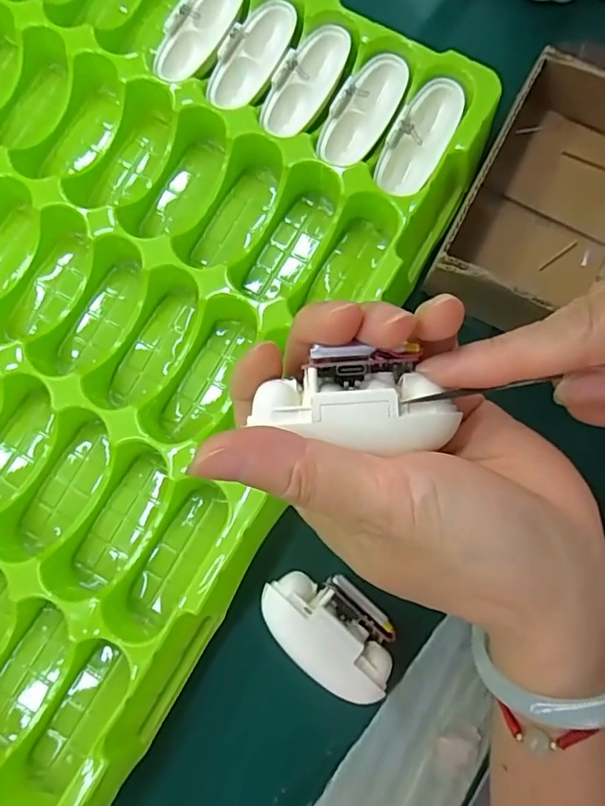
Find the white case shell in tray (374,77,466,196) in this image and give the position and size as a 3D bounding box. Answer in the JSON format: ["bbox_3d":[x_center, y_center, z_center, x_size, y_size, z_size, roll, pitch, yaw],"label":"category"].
[{"bbox_3d":[0.058,-0.130,0.273,0.026,0.014,0.058,27,83,4],"label":"white case shell in tray"}]

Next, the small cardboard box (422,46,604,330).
[{"bbox_3d":[0.125,-0.093,0.272,0.084,0.039,0.115,27,83,4],"label":"small cardboard box"}]

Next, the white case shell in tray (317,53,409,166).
[{"bbox_3d":[0.030,-0.144,0.273,0.026,0.011,0.063,30,83,4],"label":"white case shell in tray"}]

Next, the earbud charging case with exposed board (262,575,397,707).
[{"bbox_3d":[0.013,0.099,0.245,0.062,0.025,0.039,44,84,6],"label":"earbud charging case with exposed board"}]

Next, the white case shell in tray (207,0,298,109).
[{"bbox_3d":[-0.025,-0.177,0.279,0.023,0.013,0.063,28,83,4],"label":"white case shell in tray"}]

